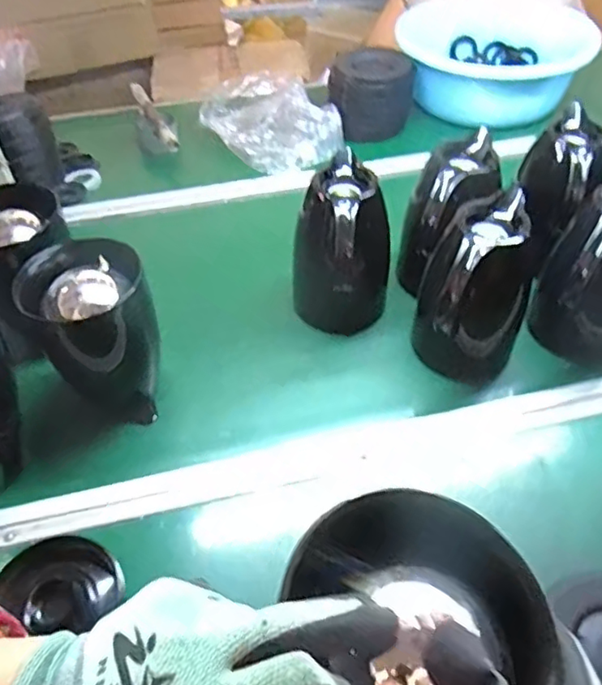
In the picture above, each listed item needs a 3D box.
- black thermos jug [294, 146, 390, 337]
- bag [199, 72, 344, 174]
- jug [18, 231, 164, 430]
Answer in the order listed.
[{"bbox_3d":[0.046,-0.116,0.754,0.115,0.191,0.127,31,55,26],"label":"black thermos jug"},{"bbox_3d":[-0.061,-0.416,1.113,0.201,0.078,0.282,-21,50,-17],"label":"bag"},{"bbox_3d":[-0.223,-0.013,0.685,0.122,0.182,0.129,-1,47,1],"label":"jug"}]

